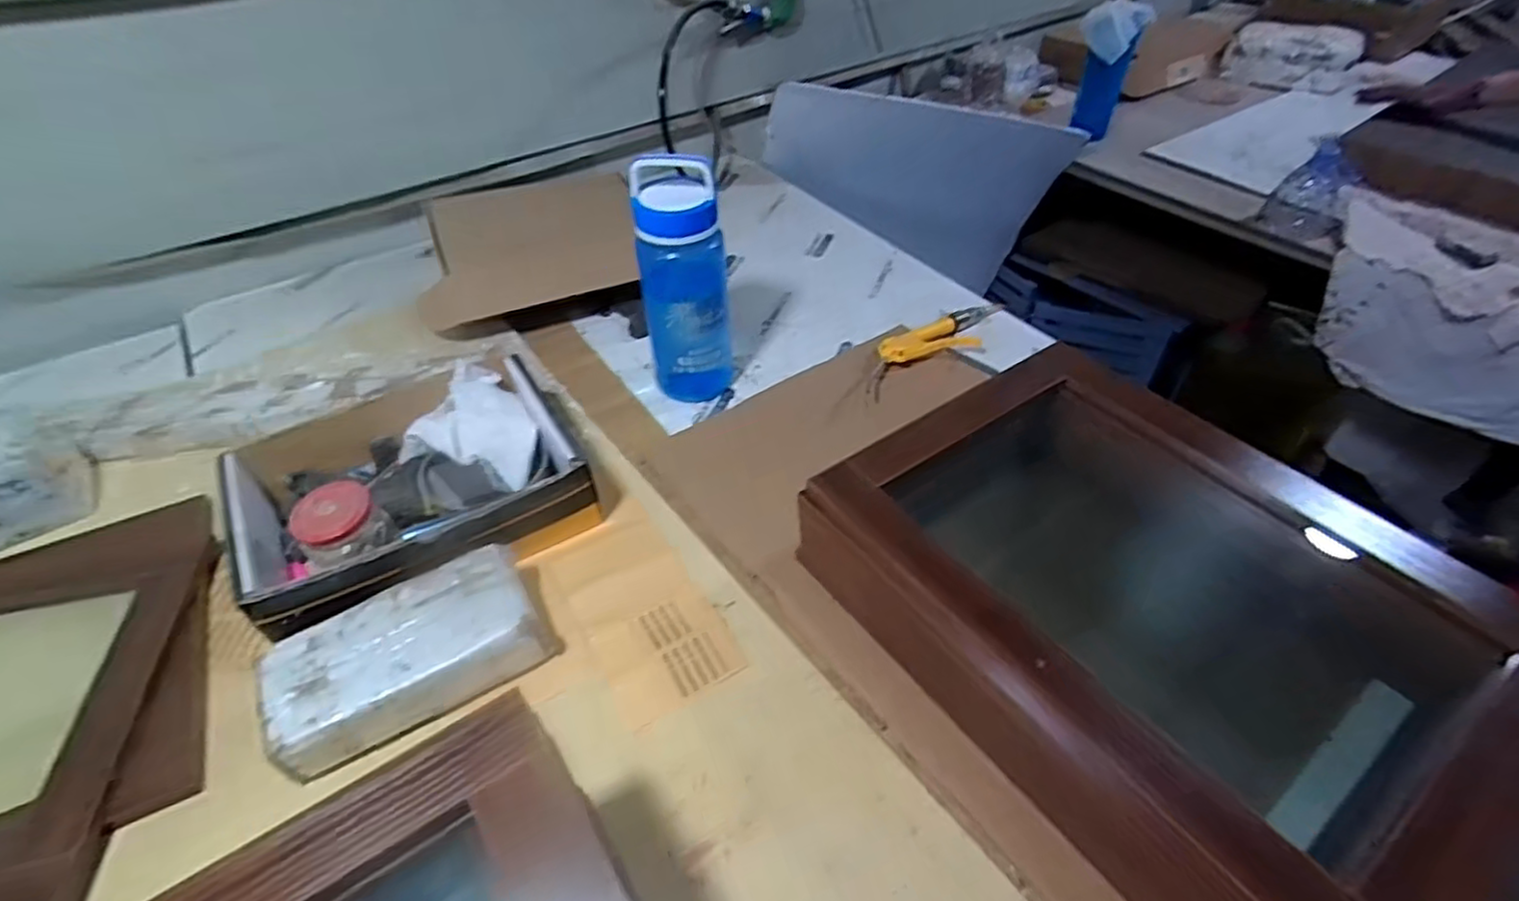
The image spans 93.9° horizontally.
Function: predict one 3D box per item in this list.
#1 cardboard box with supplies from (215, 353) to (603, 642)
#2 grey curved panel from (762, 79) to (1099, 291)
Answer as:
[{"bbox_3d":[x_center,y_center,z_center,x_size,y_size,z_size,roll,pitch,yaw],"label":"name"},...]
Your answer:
[{"bbox_3d":[-0.343,0.020,0.711,0.313,0.078,0.250,-26,49,-22],"label":"cardboard box with supplies"},{"bbox_3d":[0.304,-0.549,1.518,0.596,0.391,0.080,5,53,-7],"label":"grey curved panel"}]

